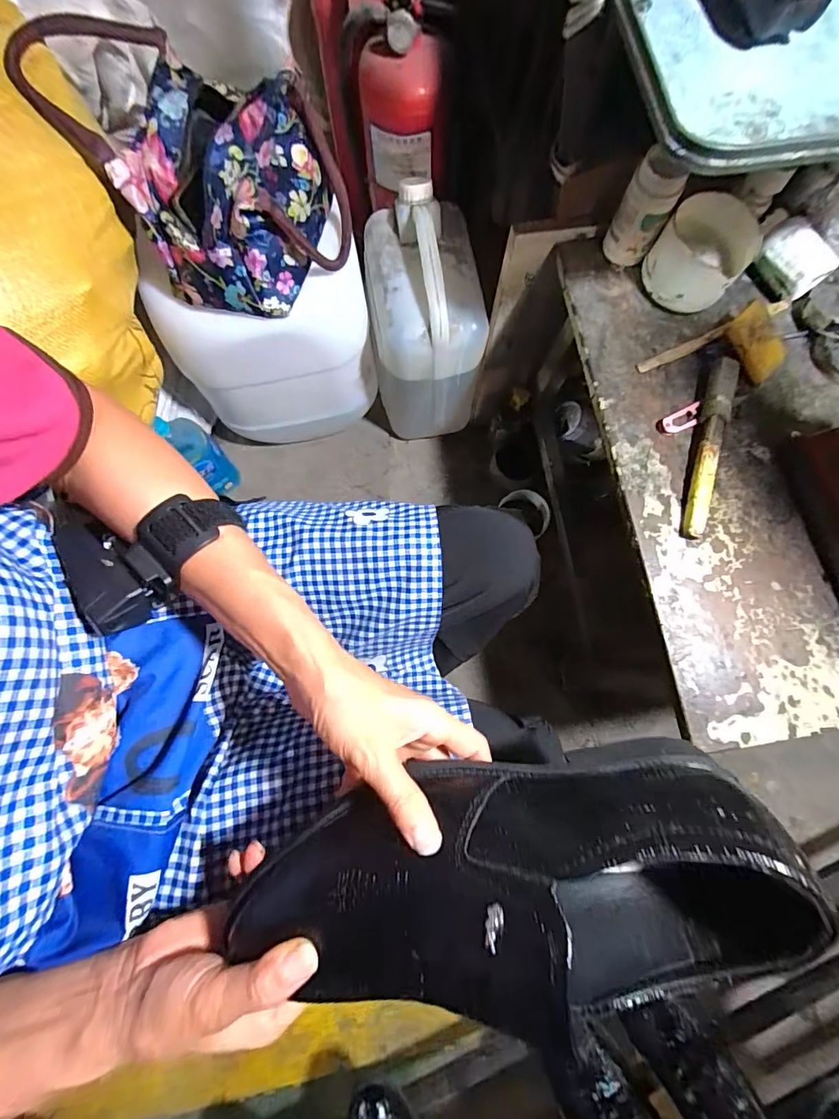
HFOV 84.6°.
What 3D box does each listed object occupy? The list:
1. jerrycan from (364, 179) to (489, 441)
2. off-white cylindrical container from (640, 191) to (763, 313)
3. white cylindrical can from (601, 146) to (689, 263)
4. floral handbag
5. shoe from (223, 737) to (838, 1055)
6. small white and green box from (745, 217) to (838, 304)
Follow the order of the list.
[{"bbox_3d":[0.010,-0.356,0.719,0.159,0.281,0.240,-13,80,-2],"label":"jerrycan"},{"bbox_3d":[0.295,-0.321,0.480,0.090,0.061,0.111,36,82,6],"label":"off-white cylindrical container"},{"bbox_3d":[0.225,-0.350,0.466,0.047,0.097,0.042,26,81,5],"label":"white cylindrical can"},{"bbox_3d":[-0.232,-0.447,0.516,0.239,0.145,0.286,-43,82,-7],"label":"floral handbag"},{"bbox_3d":[0.036,0.163,0.228,0.259,0.081,0.100,-10,80,5],"label":"shoe"},{"bbox_3d":[0.389,-0.313,0.481,0.044,0.040,0.072,-34,81,-6],"label":"small white and green box"}]

